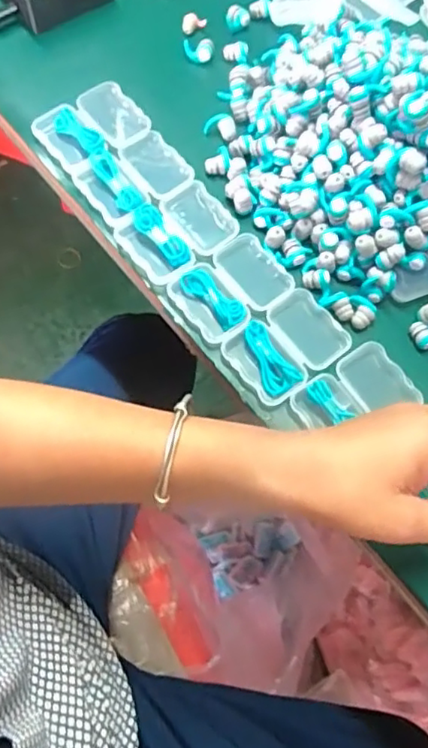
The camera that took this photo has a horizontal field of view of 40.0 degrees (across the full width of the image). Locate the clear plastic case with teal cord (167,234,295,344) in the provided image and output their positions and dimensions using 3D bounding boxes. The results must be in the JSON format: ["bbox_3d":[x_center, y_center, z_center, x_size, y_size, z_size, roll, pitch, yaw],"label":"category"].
[{"bbox_3d":[0.013,-0.060,0.402,0.074,0.010,0.054,-38,77,-15],"label":"clear plastic case with teal cord"}]

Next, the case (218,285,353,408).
[{"bbox_3d":[0.049,-0.019,0.391,0.076,0.009,0.055,-37,77,-15],"label":"case"}]

